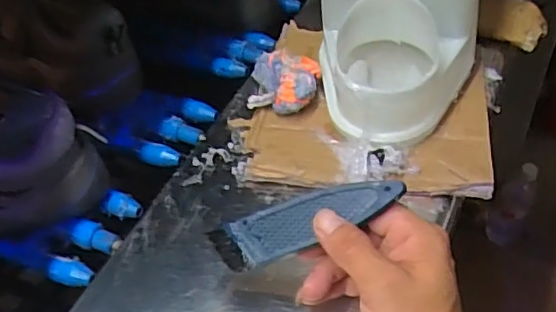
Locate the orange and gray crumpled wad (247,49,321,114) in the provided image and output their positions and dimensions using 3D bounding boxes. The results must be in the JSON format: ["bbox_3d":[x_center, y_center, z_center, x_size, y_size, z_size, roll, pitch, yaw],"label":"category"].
[{"bbox_3d":[0.004,-0.066,0.537,0.060,0.038,0.052,5,49,10],"label":"orange and gray crumpled wad"}]

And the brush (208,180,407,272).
[{"bbox_3d":[0.018,0.042,0.380,0.126,0.011,0.034,-23,75,15],"label":"brush"}]

